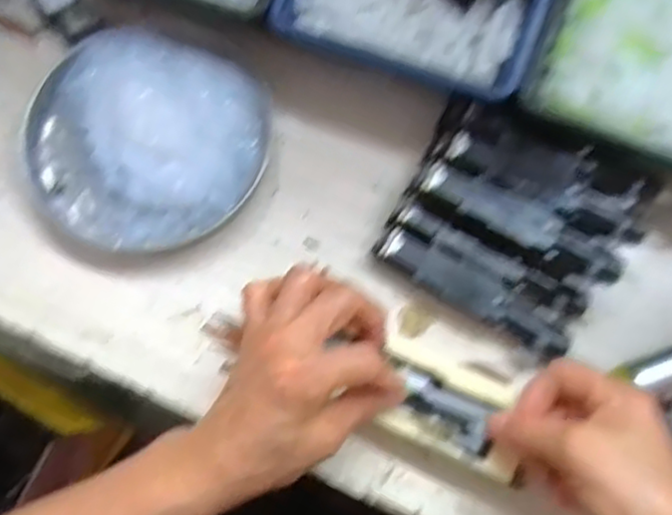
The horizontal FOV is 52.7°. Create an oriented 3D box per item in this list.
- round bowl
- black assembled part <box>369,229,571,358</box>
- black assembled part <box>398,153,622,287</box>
[{"bbox_3d":[-0.117,-0.072,0.407,0.141,0.029,0.131,0,75,0],"label":"round bowl"},{"bbox_3d":[0.078,0.019,0.382,0.116,0.013,0.023,29,77,7],"label":"black assembled part"},{"bbox_3d":[0.099,-0.019,0.375,0.120,0.015,0.025,29,77,7],"label":"black assembled part"}]

